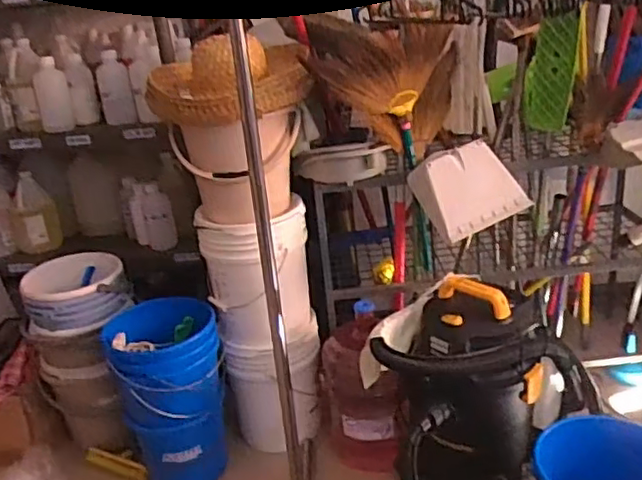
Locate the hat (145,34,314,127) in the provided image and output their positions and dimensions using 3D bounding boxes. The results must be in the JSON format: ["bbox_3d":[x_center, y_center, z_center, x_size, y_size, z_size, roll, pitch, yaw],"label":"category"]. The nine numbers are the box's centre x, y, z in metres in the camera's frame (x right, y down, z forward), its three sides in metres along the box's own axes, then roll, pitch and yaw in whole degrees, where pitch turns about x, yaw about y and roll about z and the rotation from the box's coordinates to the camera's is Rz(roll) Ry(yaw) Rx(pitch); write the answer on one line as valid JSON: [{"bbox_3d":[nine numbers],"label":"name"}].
[{"bbox_3d":[-0.230,-0.401,1.557,0.389,0.169,0.309,-13,23,-16],"label":"hat"}]

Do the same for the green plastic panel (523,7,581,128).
[{"bbox_3d":[0.587,-0.424,1.609,0.114,0.347,0.025,19,59,24],"label":"green plastic panel"}]

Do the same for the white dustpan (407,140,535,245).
[{"bbox_3d":[0.383,-0.130,1.655,0.253,0.225,0.100,-23,-6,-14],"label":"white dustpan"}]

